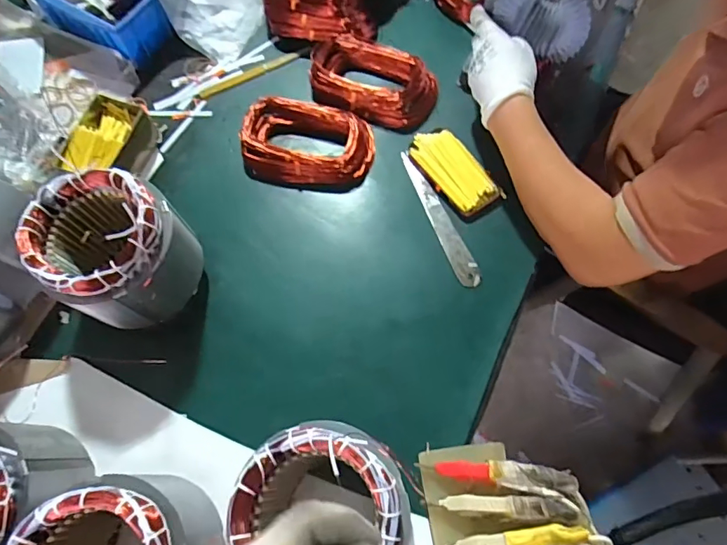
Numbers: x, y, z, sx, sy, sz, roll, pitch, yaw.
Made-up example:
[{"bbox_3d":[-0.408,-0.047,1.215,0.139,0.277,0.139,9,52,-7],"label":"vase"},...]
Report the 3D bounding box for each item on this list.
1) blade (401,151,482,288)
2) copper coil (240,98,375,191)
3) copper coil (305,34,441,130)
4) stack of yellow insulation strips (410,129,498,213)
[{"bbox_3d":[0.108,-0.080,0.677,0.030,0.008,0.227,-22,66,1],"label":"blade"},{"bbox_3d":[-0.081,-0.184,0.692,0.187,0.051,0.109,4,68,2],"label":"copper coil"},{"bbox_3d":[0.012,-0.297,0.750,0.202,0.052,0.130,26,71,10],"label":"copper coil"},{"bbox_3d":[0.129,-0.151,0.694,0.068,0.025,0.135,-30,72,-11],"label":"stack of yellow insulation strips"}]

